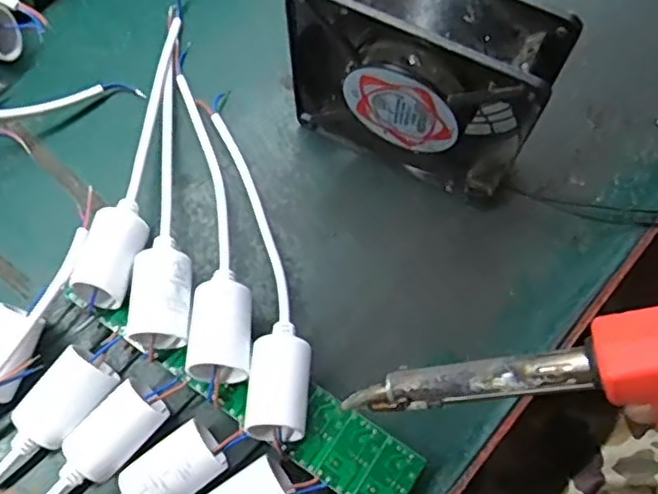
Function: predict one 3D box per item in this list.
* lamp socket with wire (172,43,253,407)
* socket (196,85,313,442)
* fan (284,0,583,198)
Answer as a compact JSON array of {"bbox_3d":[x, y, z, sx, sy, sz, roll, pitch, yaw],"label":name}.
[{"bbox_3d":[-0.064,-0.029,0.347,0.029,0.040,0.213,-9,70,-3],"label":"lamp socket with wire"},{"bbox_3d":[-0.038,-0.001,0.335,0.031,0.047,0.189,-11,71,-3],"label":"socket"},{"bbox_3d":[0.044,-0.082,0.322,0.122,0.119,0.047,25,72,9],"label":"fan"}]

